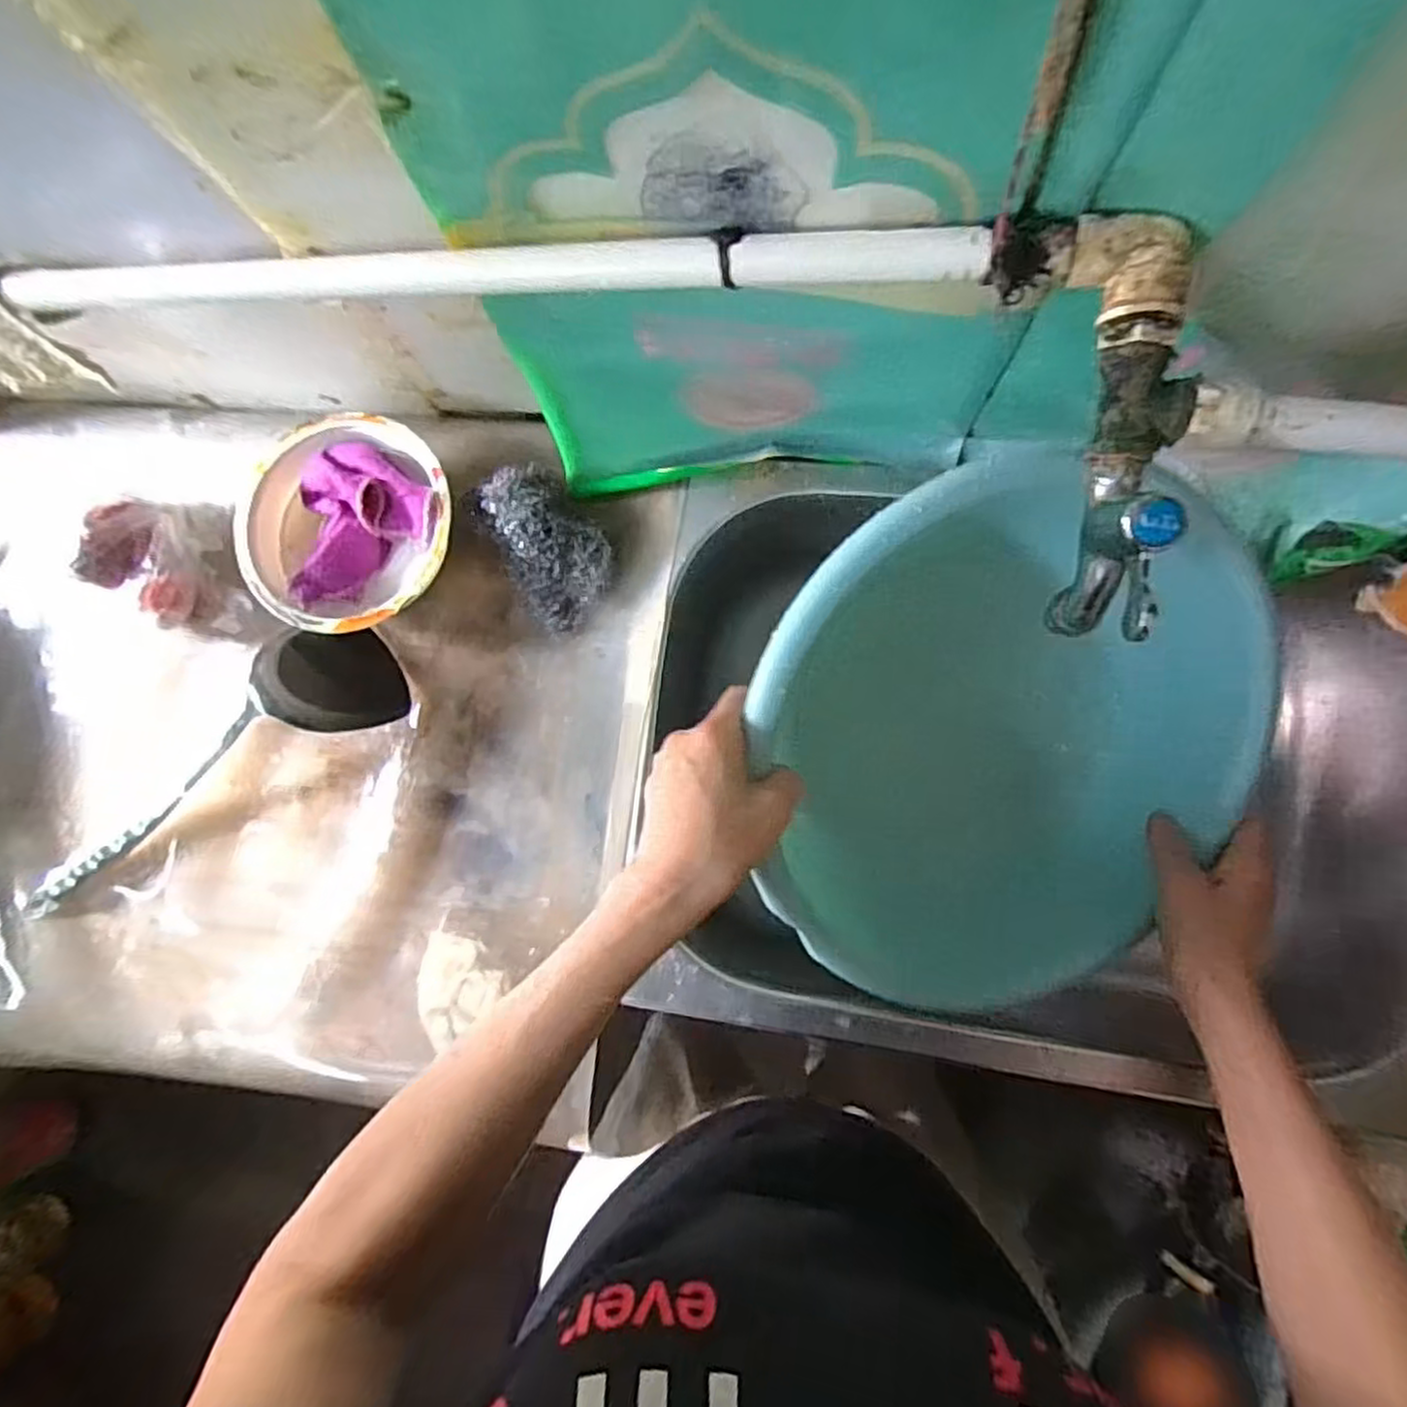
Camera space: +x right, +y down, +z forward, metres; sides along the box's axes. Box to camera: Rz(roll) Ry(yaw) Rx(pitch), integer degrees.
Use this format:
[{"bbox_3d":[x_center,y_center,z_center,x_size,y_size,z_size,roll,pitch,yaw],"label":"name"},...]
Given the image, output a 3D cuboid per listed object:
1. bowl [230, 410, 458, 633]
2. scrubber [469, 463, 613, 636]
[{"bbox_3d":[-0.249,-0.125,0.522,0.156,0.054,0.147,-1,84,6],"label":"bowl"},{"bbox_3d":[-0.111,-0.113,0.511,0.075,0.041,0.118,-31,82,2],"label":"scrubber"}]

